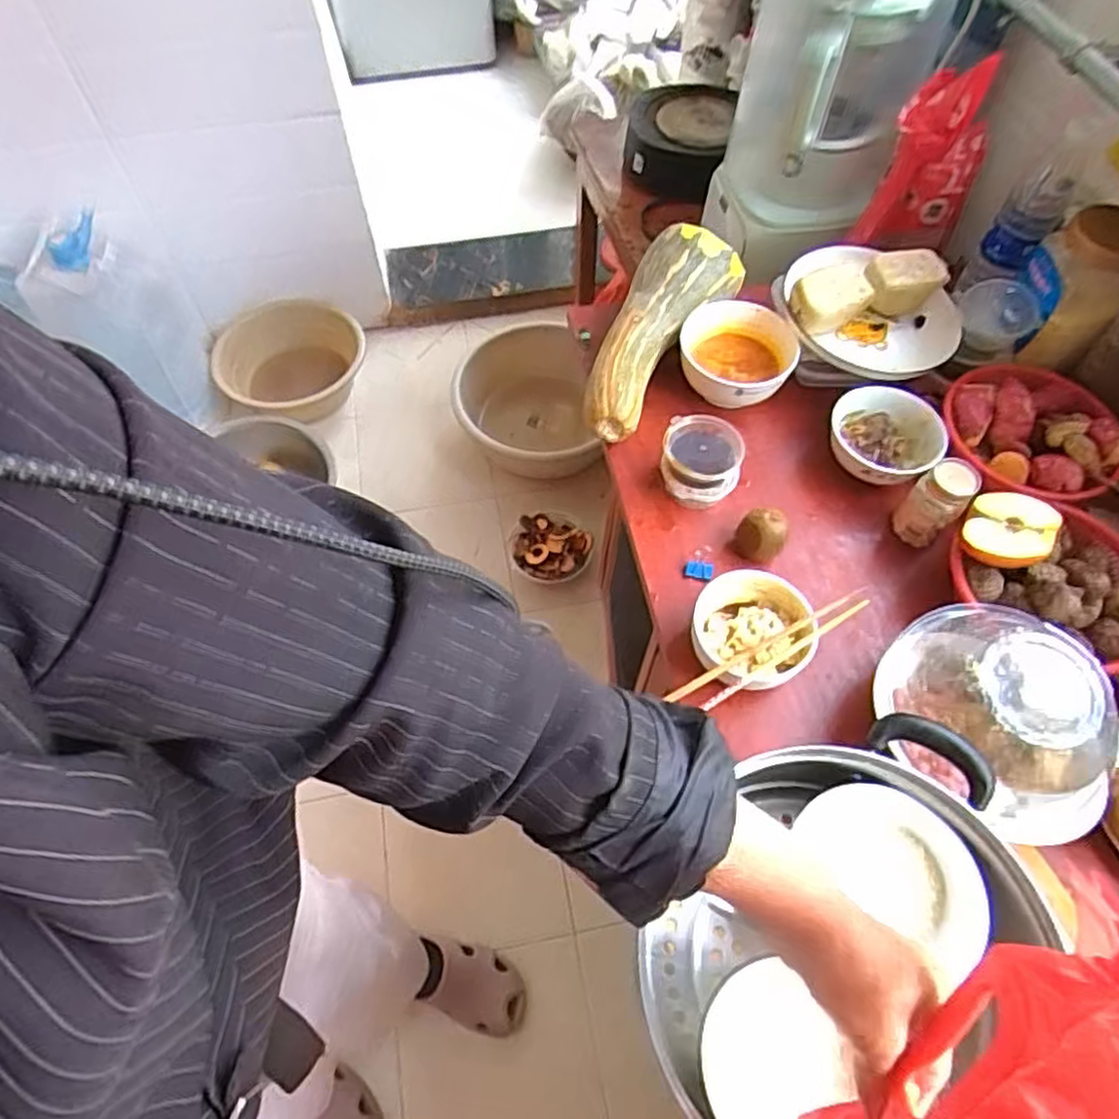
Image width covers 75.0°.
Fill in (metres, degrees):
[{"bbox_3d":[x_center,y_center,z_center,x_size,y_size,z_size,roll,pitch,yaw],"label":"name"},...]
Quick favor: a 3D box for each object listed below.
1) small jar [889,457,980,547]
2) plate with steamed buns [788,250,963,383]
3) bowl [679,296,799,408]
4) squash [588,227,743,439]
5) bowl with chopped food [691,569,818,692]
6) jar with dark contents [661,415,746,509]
[{"bbox_3d":[0.366,-0.060,0.708,0.049,0.092,0.050,32,65,17],"label":"small jar"},{"bbox_3d":[0.347,-0.278,0.816,0.196,0.091,0.162,26,63,14],"label":"plate with steamed buns"},{"bbox_3d":[0.199,-0.223,0.820,0.117,0.064,0.127,-40,68,-21],"label":"bowl"},{"bbox_3d":[0.110,-0.245,0.801,0.118,0.094,0.257,19,62,10],"label":"squash"},{"bbox_3d":[0.173,0.068,0.658,0.097,0.061,0.106,0,60,0],"label":"bowl with chopped food"},{"bbox_3d":[0.142,-0.096,0.744,0.076,0.066,0.073,0,60,0],"label":"jar with dark contents"}]

